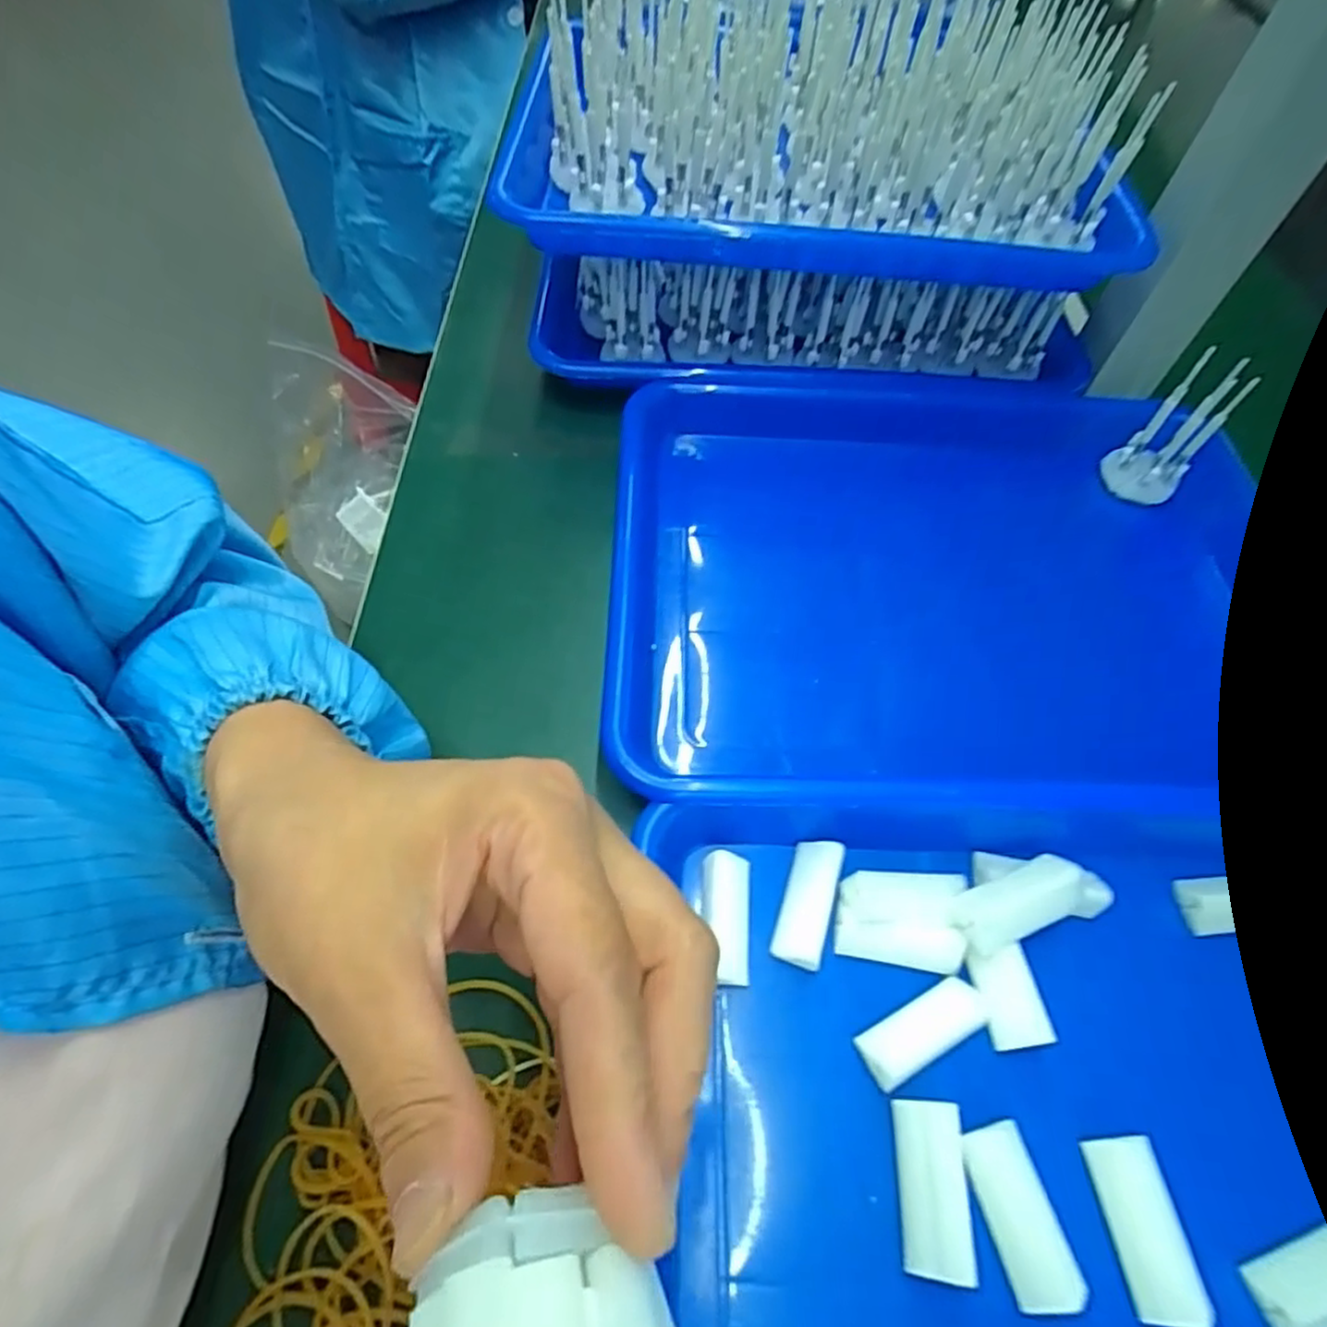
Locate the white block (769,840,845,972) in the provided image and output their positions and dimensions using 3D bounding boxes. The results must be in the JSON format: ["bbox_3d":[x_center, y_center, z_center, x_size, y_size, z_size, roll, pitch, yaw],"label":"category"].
[{"bbox_3d":[0.055,0.090,0.267,0.019,0.009,0.046,18,60,7],"label":"white block"}]

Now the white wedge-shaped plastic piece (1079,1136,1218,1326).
[{"bbox_3d":[0.151,0.176,0.219,0.020,0.009,0.045,-3,60,-5],"label":"white wedge-shaped plastic piece"}]

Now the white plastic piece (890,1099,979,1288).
[{"bbox_3d":[0.084,0.165,0.221,0.019,0.011,0.045,5,59,0],"label":"white plastic piece"}]

